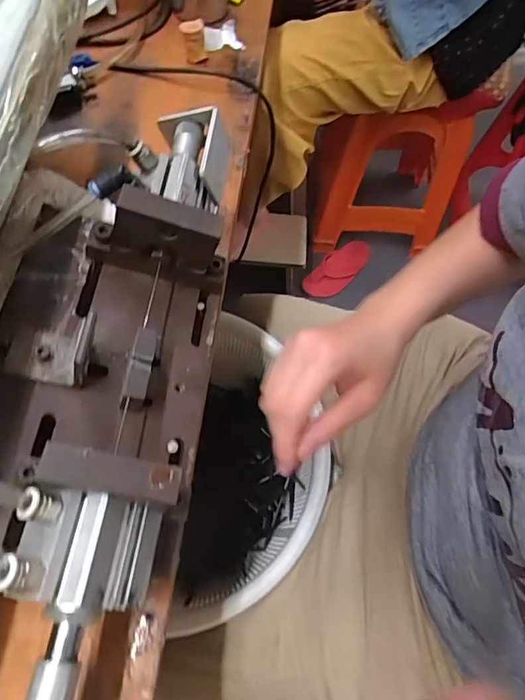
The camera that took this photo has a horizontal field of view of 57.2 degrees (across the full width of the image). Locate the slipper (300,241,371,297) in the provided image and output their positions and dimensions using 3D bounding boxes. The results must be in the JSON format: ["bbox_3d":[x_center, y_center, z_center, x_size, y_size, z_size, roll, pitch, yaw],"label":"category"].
[{"bbox_3d":[0.199,-0.219,1.296,0.198,0.040,0.099,-40,71,-1],"label":"slipper"}]

